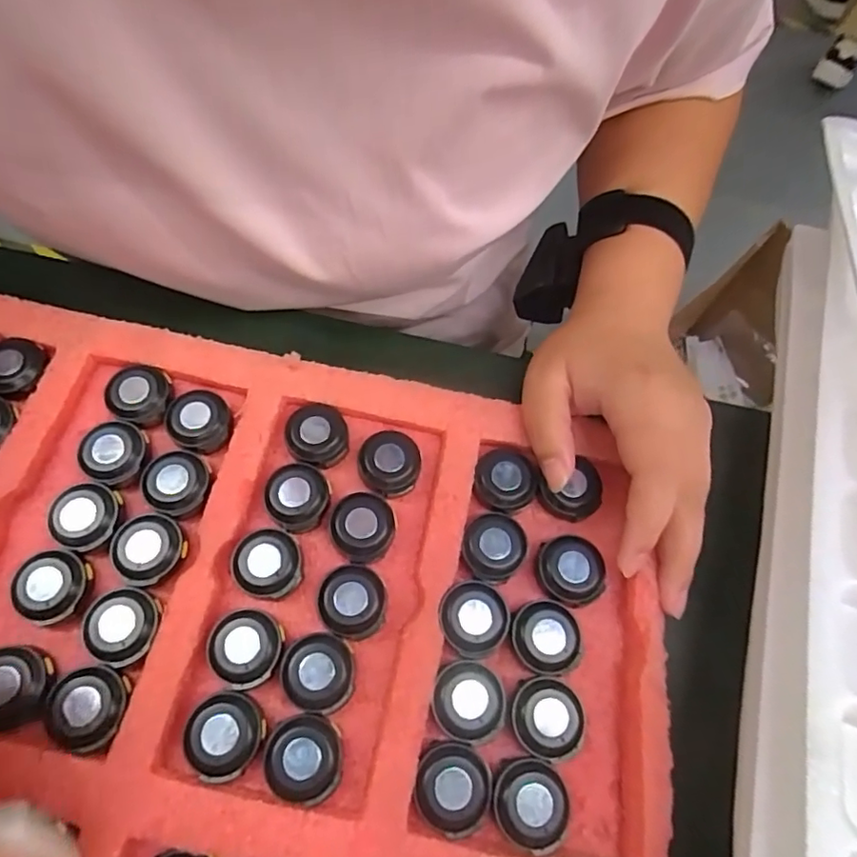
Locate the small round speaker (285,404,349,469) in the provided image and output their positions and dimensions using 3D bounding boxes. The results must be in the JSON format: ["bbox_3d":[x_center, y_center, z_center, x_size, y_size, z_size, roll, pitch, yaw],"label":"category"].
[{"bbox_3d":[-0.053,0.004,0.275,0.028,0.013,0.029,1,65,-3],"label":"small round speaker"}]

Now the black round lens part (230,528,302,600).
[{"bbox_3d":[-0.071,0.059,0.249,0.029,0.010,0.029,1,65,-3],"label":"black round lens part"}]

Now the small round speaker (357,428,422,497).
[{"bbox_3d":[-0.019,0.017,0.270,0.028,0.012,0.029,1,65,-3],"label":"small round speaker"}]

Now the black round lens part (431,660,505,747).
[{"bbox_3d":[0.016,0.111,0.231,0.028,0.012,0.030,1,65,-3],"label":"black round lens part"}]

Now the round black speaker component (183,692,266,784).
[{"bbox_3d":[-0.080,0.119,0.221,0.029,0.006,0.028,1,65,-3],"label":"round black speaker component"}]

